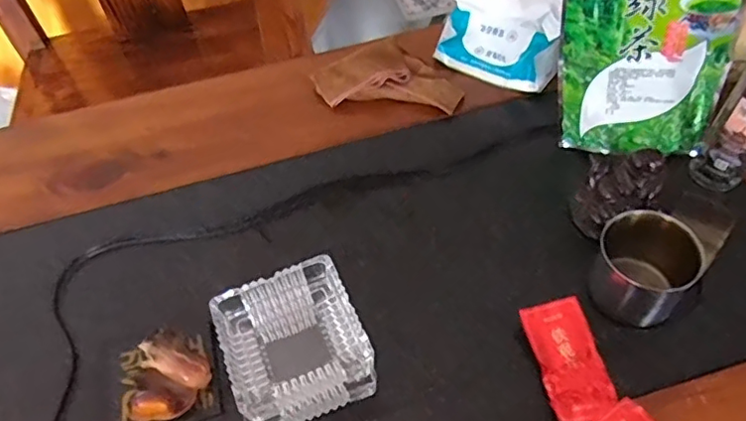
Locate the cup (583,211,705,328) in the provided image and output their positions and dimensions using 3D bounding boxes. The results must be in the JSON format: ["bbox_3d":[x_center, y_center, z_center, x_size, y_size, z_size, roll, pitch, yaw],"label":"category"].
[{"bbox_3d":[0.256,0.054,0.554,0.086,0.074,0.089,-37,59,-20],"label":"cup"}]

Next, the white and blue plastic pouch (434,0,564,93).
[{"bbox_3d":[0.168,-0.232,0.765,0.165,0.103,0.078,29,62,24],"label":"white and blue plastic pouch"}]

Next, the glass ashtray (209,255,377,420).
[{"bbox_3d":[-0.072,0.124,0.547,0.123,0.057,0.124,-21,55,-10],"label":"glass ashtray"}]

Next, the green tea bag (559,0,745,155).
[{"bbox_3d":[0.291,-0.179,0.624,0.173,0.253,0.047,6,34,16],"label":"green tea bag"}]

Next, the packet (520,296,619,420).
[{"bbox_3d":[0.179,0.137,0.540,0.054,0.023,0.111,-10,54,-2],"label":"packet"}]

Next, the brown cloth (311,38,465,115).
[{"bbox_3d":[0.024,-0.188,0.798,0.196,0.029,0.114,9,55,12],"label":"brown cloth"}]

